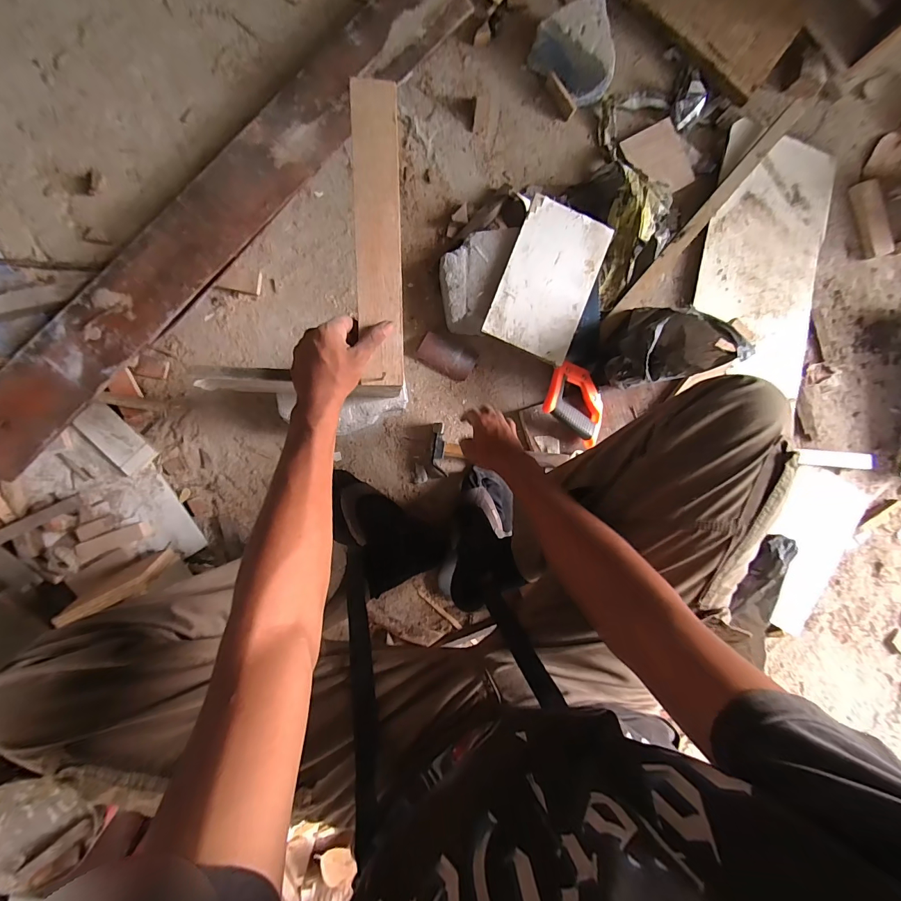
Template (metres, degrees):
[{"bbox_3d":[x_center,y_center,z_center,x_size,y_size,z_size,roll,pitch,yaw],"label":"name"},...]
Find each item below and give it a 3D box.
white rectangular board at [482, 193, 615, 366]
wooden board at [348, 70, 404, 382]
[{"bbox_3d":[0.165,-0.282,0.649,0.144,0.007,0.247,22,88,-7],"label":"white rectangular board"},{"bbox_3d":[-0.084,-0.246,0.459,0.053,0.010,0.331,-3,96,-7],"label":"wooden board"}]

